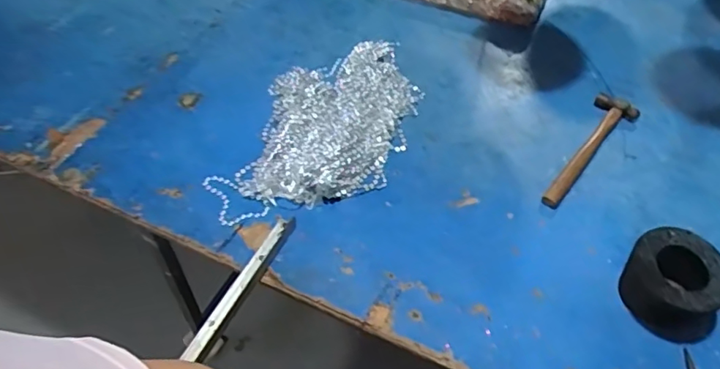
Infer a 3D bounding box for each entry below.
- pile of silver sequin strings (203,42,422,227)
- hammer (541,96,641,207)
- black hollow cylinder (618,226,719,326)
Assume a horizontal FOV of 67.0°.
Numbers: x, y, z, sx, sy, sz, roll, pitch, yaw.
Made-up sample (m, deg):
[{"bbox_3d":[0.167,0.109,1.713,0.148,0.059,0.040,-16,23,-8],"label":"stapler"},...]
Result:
[{"bbox_3d":[-0.048,-0.112,0.910,0.242,0.028,0.426,18,53,12],"label":"pile of silver sequin strings"},{"bbox_3d":[0.375,-0.057,0.889,0.070,0.021,0.285,31,56,21],"label":"hammer"},{"bbox_3d":[0.405,0.125,0.711,0.113,0.082,0.117,37,58,22],"label":"black hollow cylinder"}]

